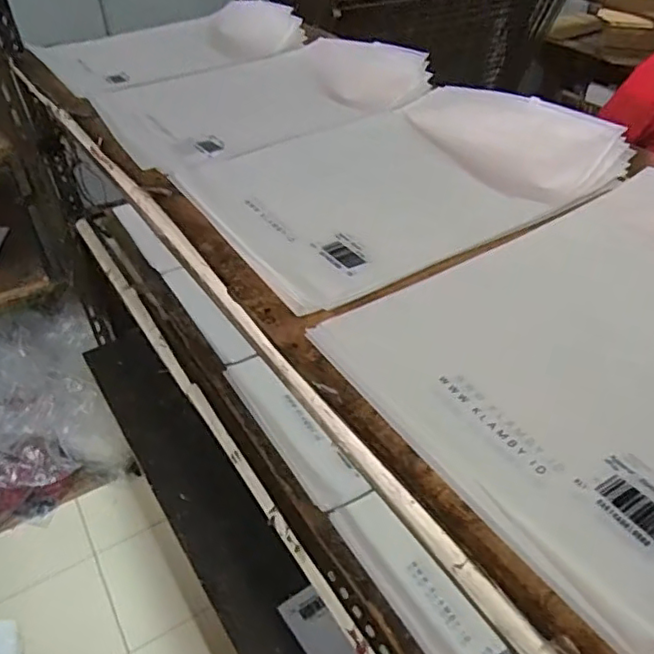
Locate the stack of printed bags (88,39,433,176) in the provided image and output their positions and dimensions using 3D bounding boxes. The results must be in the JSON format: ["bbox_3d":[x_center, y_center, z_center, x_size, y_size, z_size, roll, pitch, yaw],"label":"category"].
[{"bbox_3d":[-0.097,-0.329,0.854,0.409,0.055,0.298,-22,43,-22],"label":"stack of printed bags"}]

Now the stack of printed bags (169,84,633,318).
[{"bbox_3d":[0.064,-0.176,0.665,0.393,0.058,0.315,-22,44,-23],"label":"stack of printed bags"}]

